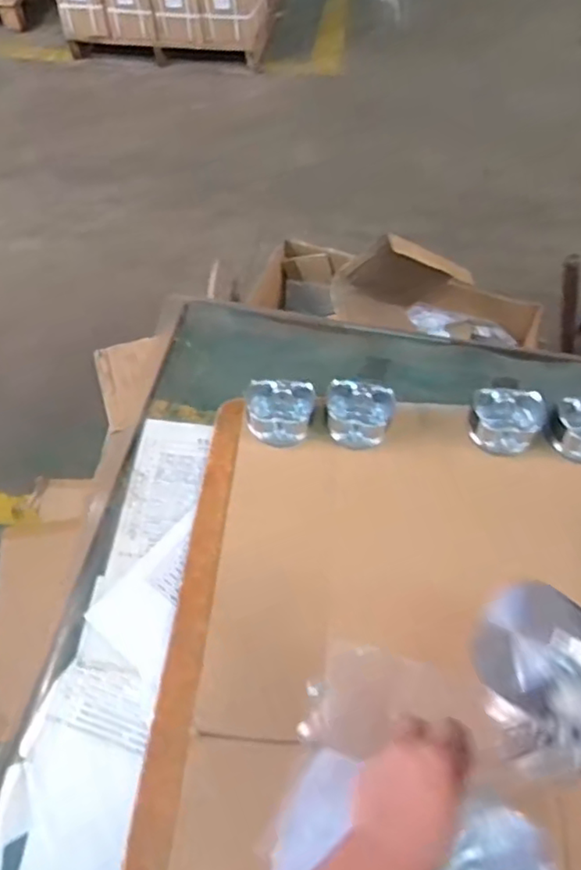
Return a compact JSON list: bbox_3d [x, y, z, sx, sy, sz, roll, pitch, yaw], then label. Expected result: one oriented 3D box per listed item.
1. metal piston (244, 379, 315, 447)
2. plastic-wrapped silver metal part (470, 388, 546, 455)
[{"bbox_3d":[-0.011,-0.023,0.754,0.084,0.045,0.082,-4,57,-2],"label":"metal piston"},{"bbox_3d":[0.257,-0.019,0.749,0.082,0.039,0.074,20,59,13],"label":"plastic-wrapped silver metal part"}]

